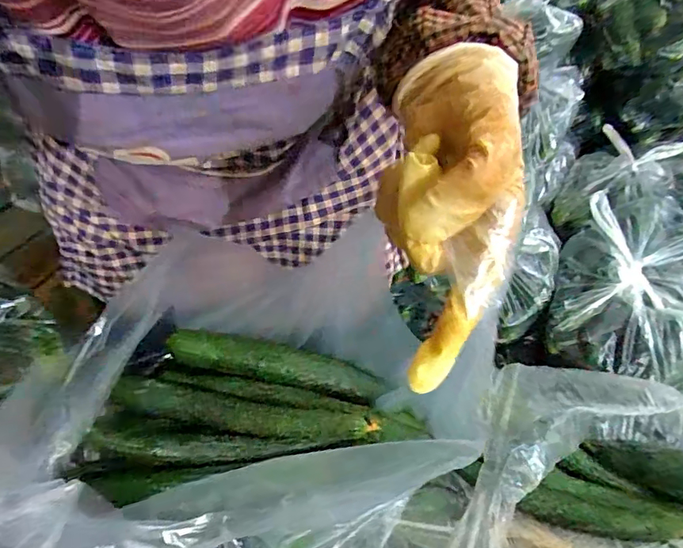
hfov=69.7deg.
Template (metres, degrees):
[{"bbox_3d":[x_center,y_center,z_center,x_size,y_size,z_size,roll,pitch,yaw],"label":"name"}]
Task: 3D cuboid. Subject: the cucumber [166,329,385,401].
[{"bbox_3d":[-0.069,0.103,0.540,0.239,0.037,0.035,15,44,-11],"label":"cucumber"}]

